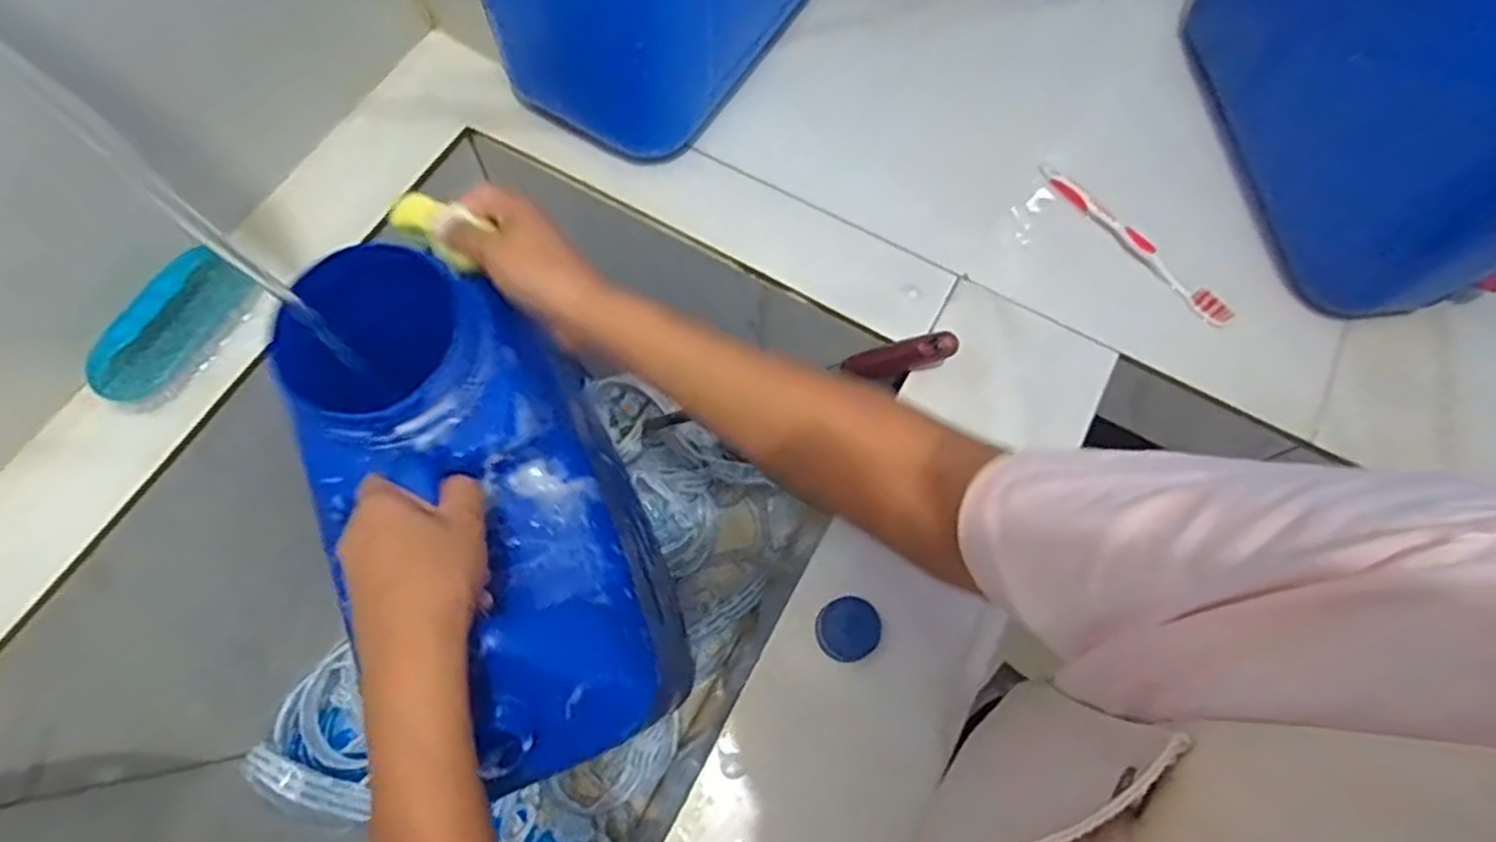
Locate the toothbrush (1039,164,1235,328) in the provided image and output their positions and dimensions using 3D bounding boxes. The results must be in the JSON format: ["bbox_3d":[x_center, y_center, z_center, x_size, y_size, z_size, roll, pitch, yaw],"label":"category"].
[{"bbox_3d":[0.295,-0.137,0.577,0.012,0.024,0.178,-40,76,-15],"label":"toothbrush"}]

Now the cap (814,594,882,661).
[{"bbox_3d":[0.062,0.128,0.462,0.038,0.009,0.036,1,70,-2],"label":"cap"}]

